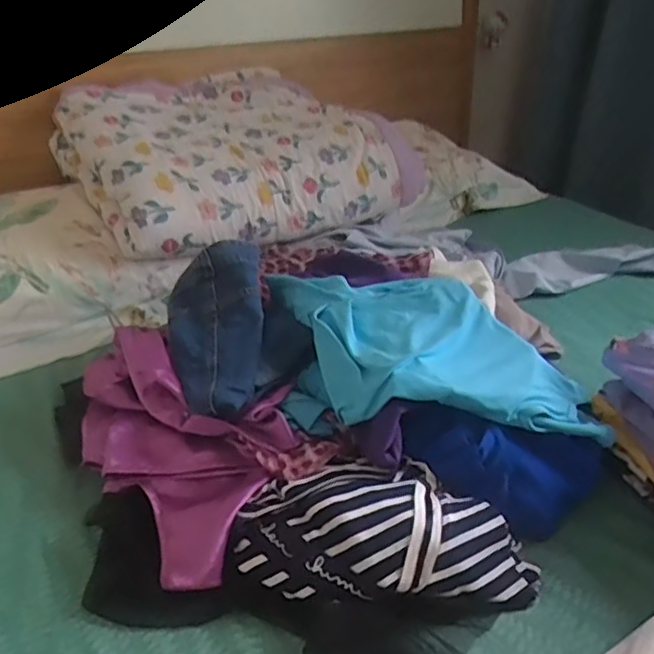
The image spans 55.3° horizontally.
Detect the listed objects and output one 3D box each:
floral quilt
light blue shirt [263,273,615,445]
[{"bbox_3d":[-0.163,-0.320,1.125,0.533,0.165,0.419,-17,35,-30],"label":"floral quilt"},{"bbox_3d":[0.112,0.032,0.692,0.371,0.096,0.217,5,30,4],"label":"light blue shirt"}]

